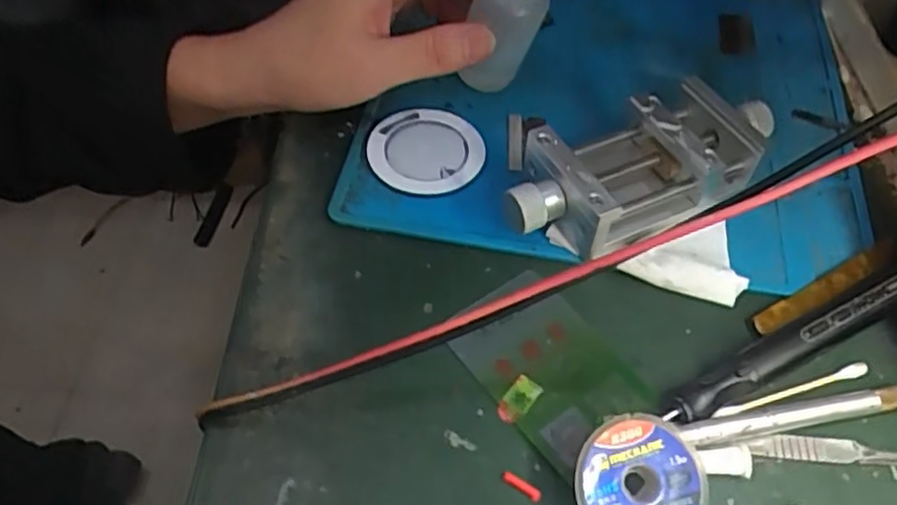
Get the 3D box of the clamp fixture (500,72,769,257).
[{"bbox_3d":[0.090,-0.038,0.315,0.134,0.035,0.061,-22,56,-18],"label":"clamp fixture"}]

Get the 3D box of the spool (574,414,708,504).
[{"bbox_3d":[0.066,0.080,0.237,0.044,0.009,0.044,1,75,-3],"label":"spool"}]

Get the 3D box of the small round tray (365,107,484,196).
[{"bbox_3d":[-0.011,-0.050,0.335,0.055,0.011,0.050,1,52,-1],"label":"small round tray"}]

